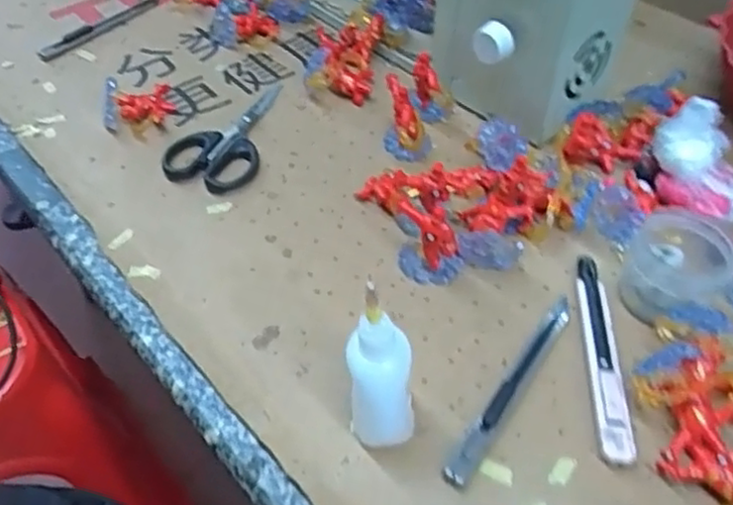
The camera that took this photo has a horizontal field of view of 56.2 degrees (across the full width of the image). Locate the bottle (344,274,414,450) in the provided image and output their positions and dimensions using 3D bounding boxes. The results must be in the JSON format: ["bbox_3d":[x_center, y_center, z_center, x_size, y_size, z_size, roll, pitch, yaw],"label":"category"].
[{"bbox_3d":[0.006,0.053,0.307,0.029,0.101,0.024,-1,47,1],"label":"bottle"}]

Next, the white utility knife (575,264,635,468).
[{"bbox_3d":[0.125,0.052,0.368,0.017,0.011,0.128,3,47,5],"label":"white utility knife"}]

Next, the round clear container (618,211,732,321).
[{"bbox_3d":[0.173,0.007,0.382,0.053,0.040,0.057,-1,47,1],"label":"round clear container"}]

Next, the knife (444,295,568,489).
[{"bbox_3d":[0.078,0.065,0.355,0.012,0.010,0.134,27,53,24],"label":"knife"}]

